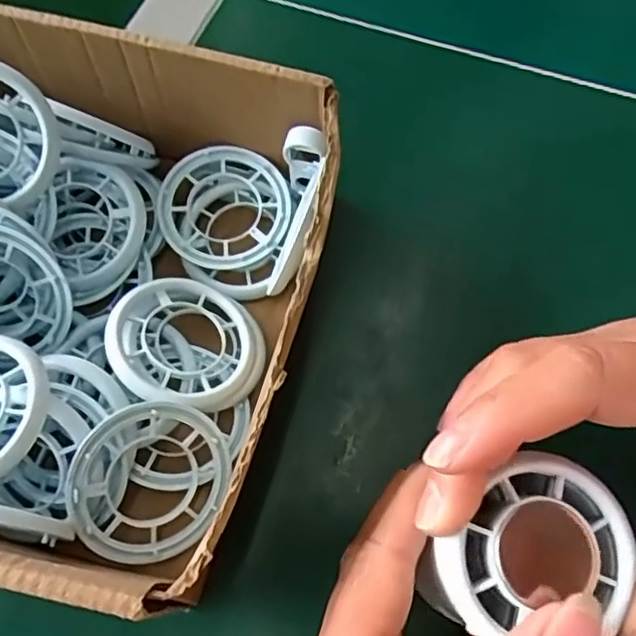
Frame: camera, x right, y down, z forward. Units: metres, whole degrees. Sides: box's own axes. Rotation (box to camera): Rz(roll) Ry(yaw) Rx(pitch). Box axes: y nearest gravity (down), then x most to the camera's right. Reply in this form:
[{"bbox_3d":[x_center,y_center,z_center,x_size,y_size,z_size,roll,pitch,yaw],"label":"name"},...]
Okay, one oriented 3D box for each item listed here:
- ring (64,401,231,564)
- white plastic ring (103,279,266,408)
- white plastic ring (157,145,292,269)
[{"bbox_3d":[-0.060,0.058,0.227,0.055,0.006,0.056,-2,95,-29],"label":"ring"},{"bbox_3d":[-0.053,0.010,0.252,0.057,0.014,0.057,-14,66,-30],"label":"white plastic ring"},{"bbox_3d":[-0.041,-0.050,0.277,0.056,0.007,0.055,0,65,-1],"label":"white plastic ring"}]

